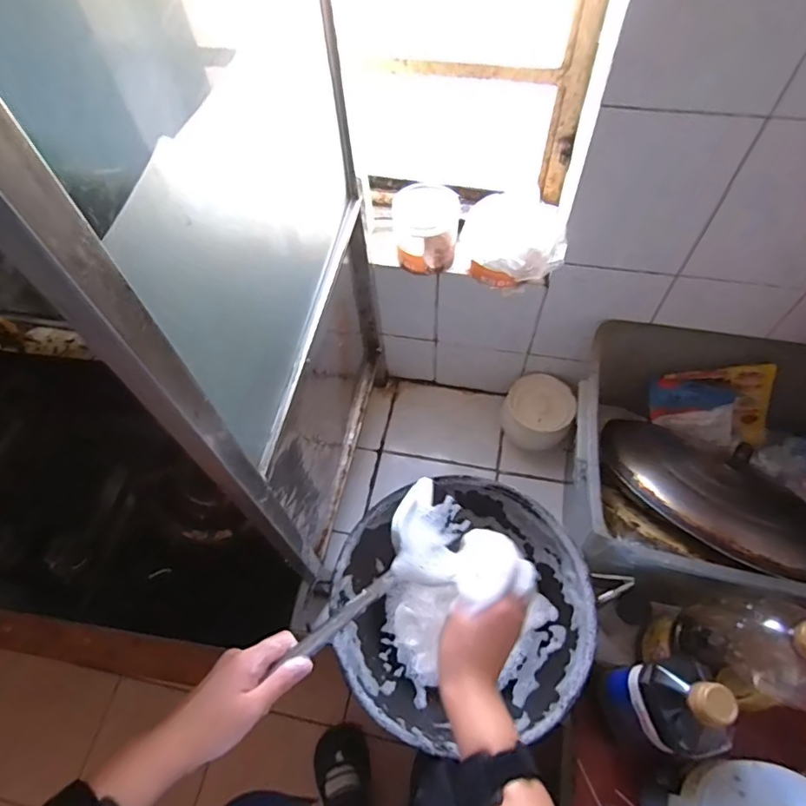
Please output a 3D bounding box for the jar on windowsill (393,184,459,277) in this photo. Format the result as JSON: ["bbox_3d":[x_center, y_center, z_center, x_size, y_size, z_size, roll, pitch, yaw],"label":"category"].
[{"bbox_3d":[0.031,-0.225,0.676,0.081,0.092,0.069,-1,60,1],"label":"jar on windowsill"}]

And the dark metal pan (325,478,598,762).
[{"bbox_3d":[0.074,0.265,0.687,0.313,0.118,0.303,-1,60,1],"label":"dark metal pan"}]

